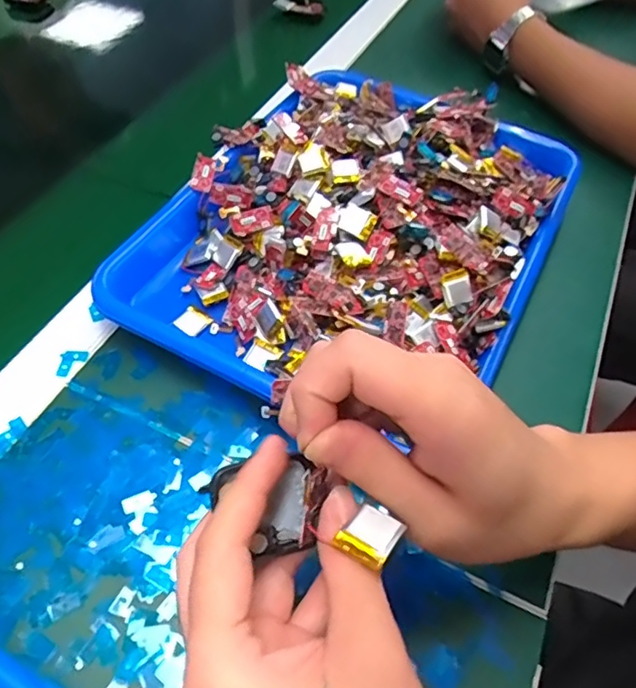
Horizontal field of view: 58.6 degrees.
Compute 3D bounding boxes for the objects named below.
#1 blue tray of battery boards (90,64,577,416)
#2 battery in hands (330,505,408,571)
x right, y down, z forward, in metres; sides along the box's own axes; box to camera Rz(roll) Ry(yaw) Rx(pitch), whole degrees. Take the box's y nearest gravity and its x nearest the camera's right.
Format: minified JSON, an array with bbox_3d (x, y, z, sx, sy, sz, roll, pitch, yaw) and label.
[{"bbox_3d":[0.032,-0.097,0.413,0.262,0.060,0.337,28,58,16],"label":"blue tray of battery boards"},{"bbox_3d":[0.019,0.067,0.200,0.017,0.006,0.020,32,59,18],"label":"battery in hands"}]

